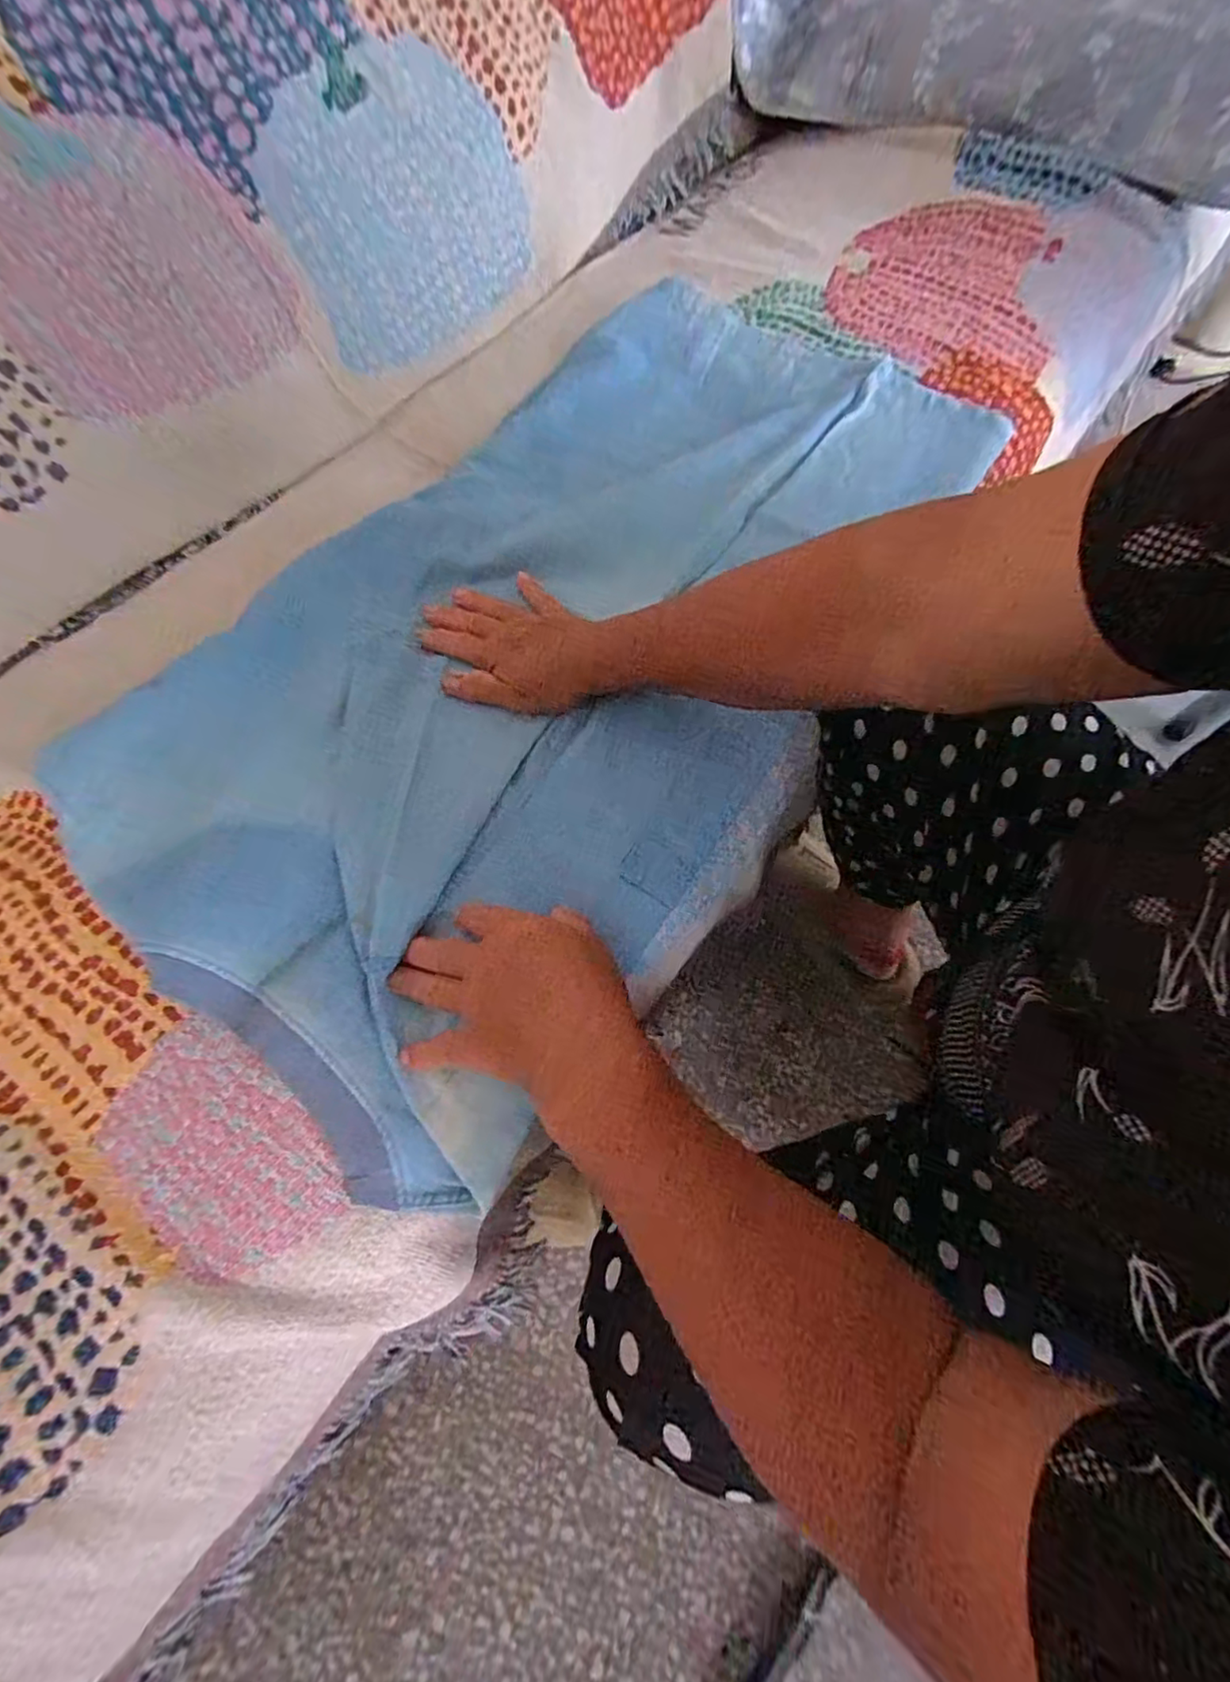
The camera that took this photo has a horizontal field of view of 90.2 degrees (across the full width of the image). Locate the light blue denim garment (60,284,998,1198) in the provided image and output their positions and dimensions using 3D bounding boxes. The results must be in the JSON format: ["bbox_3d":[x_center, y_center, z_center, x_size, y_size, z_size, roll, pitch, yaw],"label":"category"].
[{"bbox_3d":[-0.023,-0.174,0.502,0.413,0.111,0.768,31,70,17],"label":"light blue denim garment"}]

